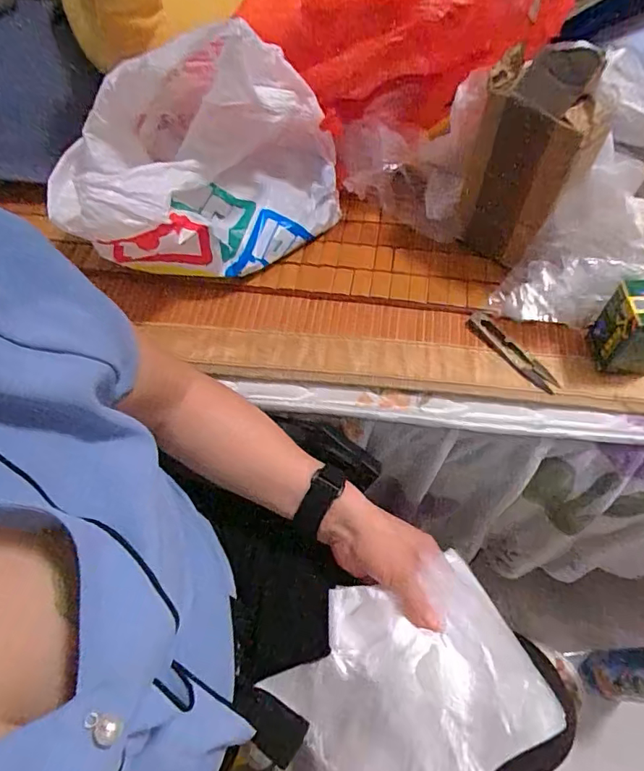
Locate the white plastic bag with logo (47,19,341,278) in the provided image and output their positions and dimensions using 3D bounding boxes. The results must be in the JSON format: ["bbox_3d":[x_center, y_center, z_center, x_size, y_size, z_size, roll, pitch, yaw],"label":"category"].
[{"bbox_3d":[-0.118,-0.211,0.476,0.233,0.189,0.162,-40,65,-17],"label":"white plastic bag with logo"}]

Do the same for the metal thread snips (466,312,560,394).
[{"bbox_3d":[0.173,-0.031,0.465,0.024,0.005,0.100,-33,64,-14],"label":"metal thread snips"}]

